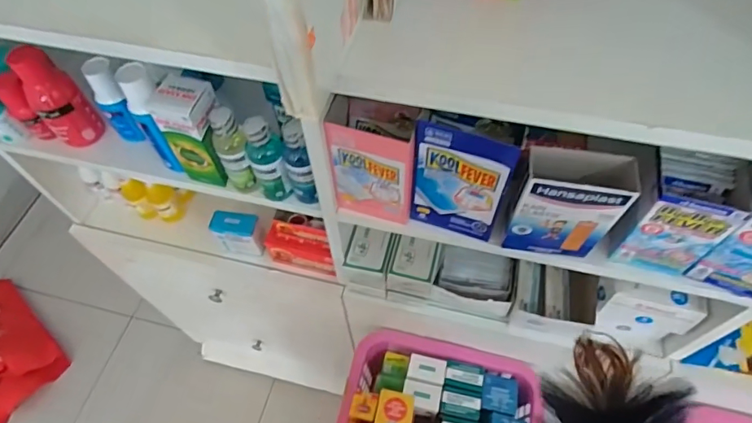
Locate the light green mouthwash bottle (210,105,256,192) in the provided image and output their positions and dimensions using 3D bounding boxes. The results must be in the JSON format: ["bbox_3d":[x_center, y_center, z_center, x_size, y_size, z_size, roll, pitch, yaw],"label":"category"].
[{"bbox_3d":[-0.165,-0.067,0.548,0.032,0.114,0.032,-22,59,-12],"label":"light green mouthwash bottle"}]

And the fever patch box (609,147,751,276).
[{"bbox_3d":[0.306,0.001,0.487,0.080,0.130,0.074,14,58,11],"label":"fever patch box"}]

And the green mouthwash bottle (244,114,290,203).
[{"bbox_3d":[-0.123,-0.057,0.546,0.038,0.118,0.031,-17,58,-9],"label":"green mouthwash bottle"}]

